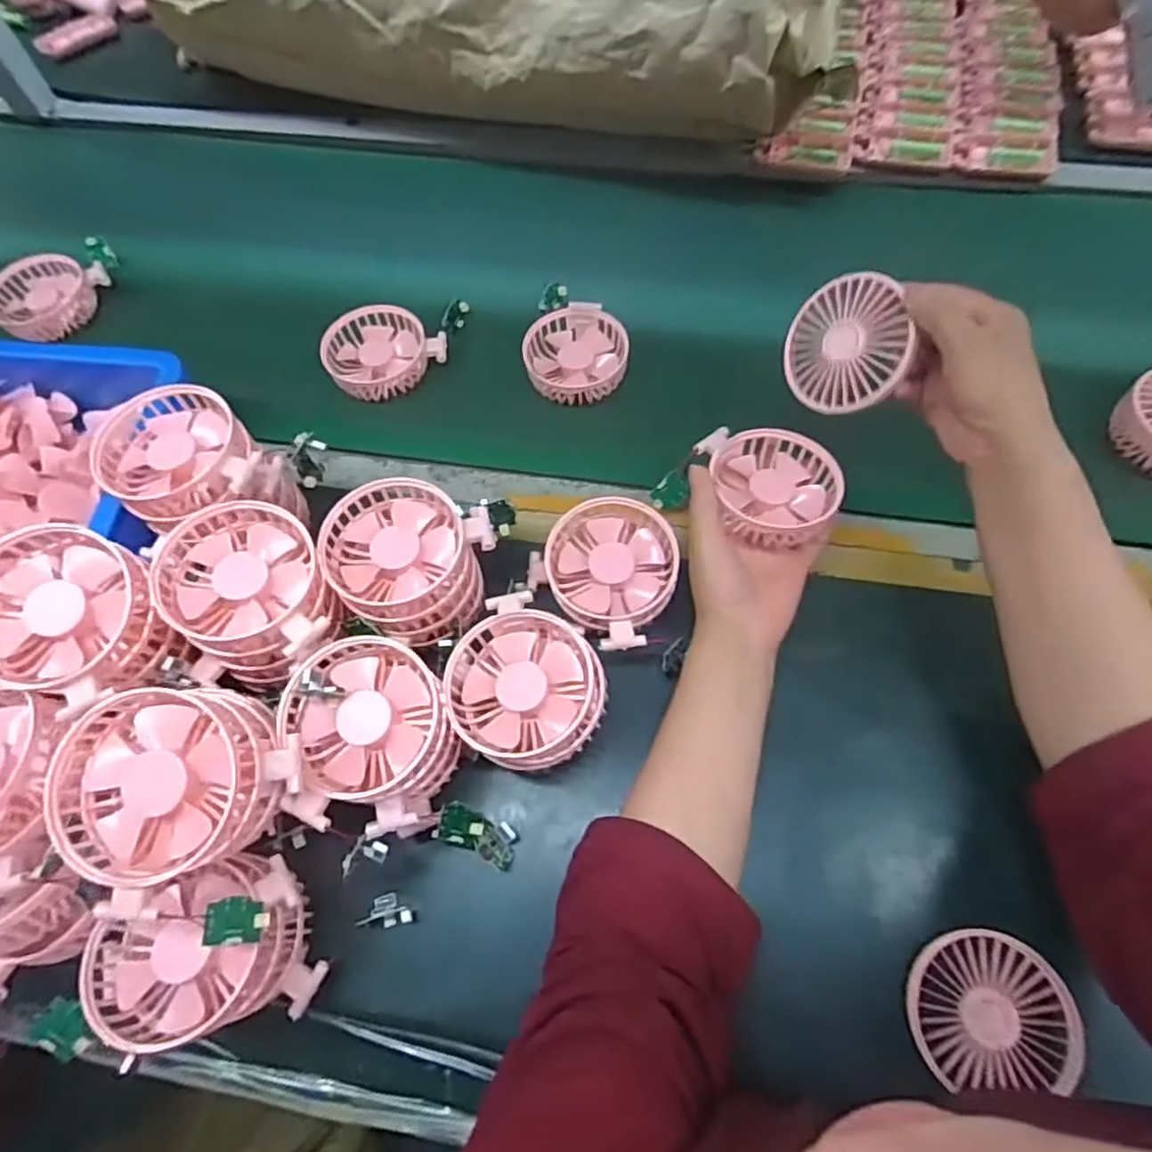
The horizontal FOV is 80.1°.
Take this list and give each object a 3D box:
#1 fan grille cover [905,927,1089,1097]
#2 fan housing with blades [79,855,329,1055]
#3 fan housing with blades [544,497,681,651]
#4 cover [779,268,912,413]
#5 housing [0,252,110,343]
[{"bbox_3d":[0.235,0.246,0.389,0.086,0.014,0.077,0,64,3],"label":"fan grille cover"},{"bbox_3d":[-0.211,0.211,0.391,0.109,0.080,0.088,-8,64,-1],"label":"fan housing with blades"},{"bbox_3d":[0.027,-0.006,0.480,0.088,0.031,0.100,-40,68,-15],"label":"fan housing with blades"},{"bbox_3d":[0.177,-0.154,0.456,0.009,0.082,0.087,-4,81,-42],"label":"cover"},{"bbox_3d":[-0.520,-0.272,0.664,0.097,0.031,0.088,13,65,9],"label":"housing"}]

